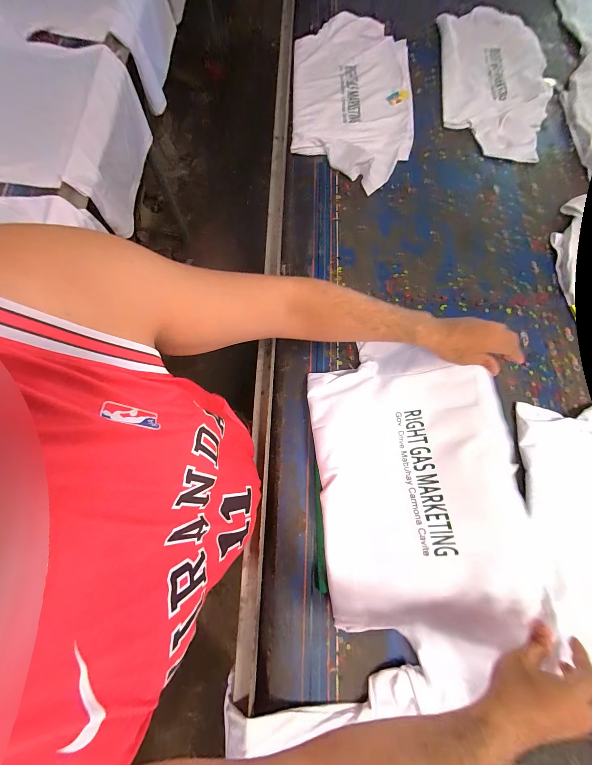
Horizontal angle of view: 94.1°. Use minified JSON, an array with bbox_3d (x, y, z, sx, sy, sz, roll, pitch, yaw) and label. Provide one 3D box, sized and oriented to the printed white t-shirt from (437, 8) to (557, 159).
[{"bbox_3d":[0.628,-0.964,0.872,0.346,0.033,0.614,0,76,0],"label":"printed white t-shirt"}]

